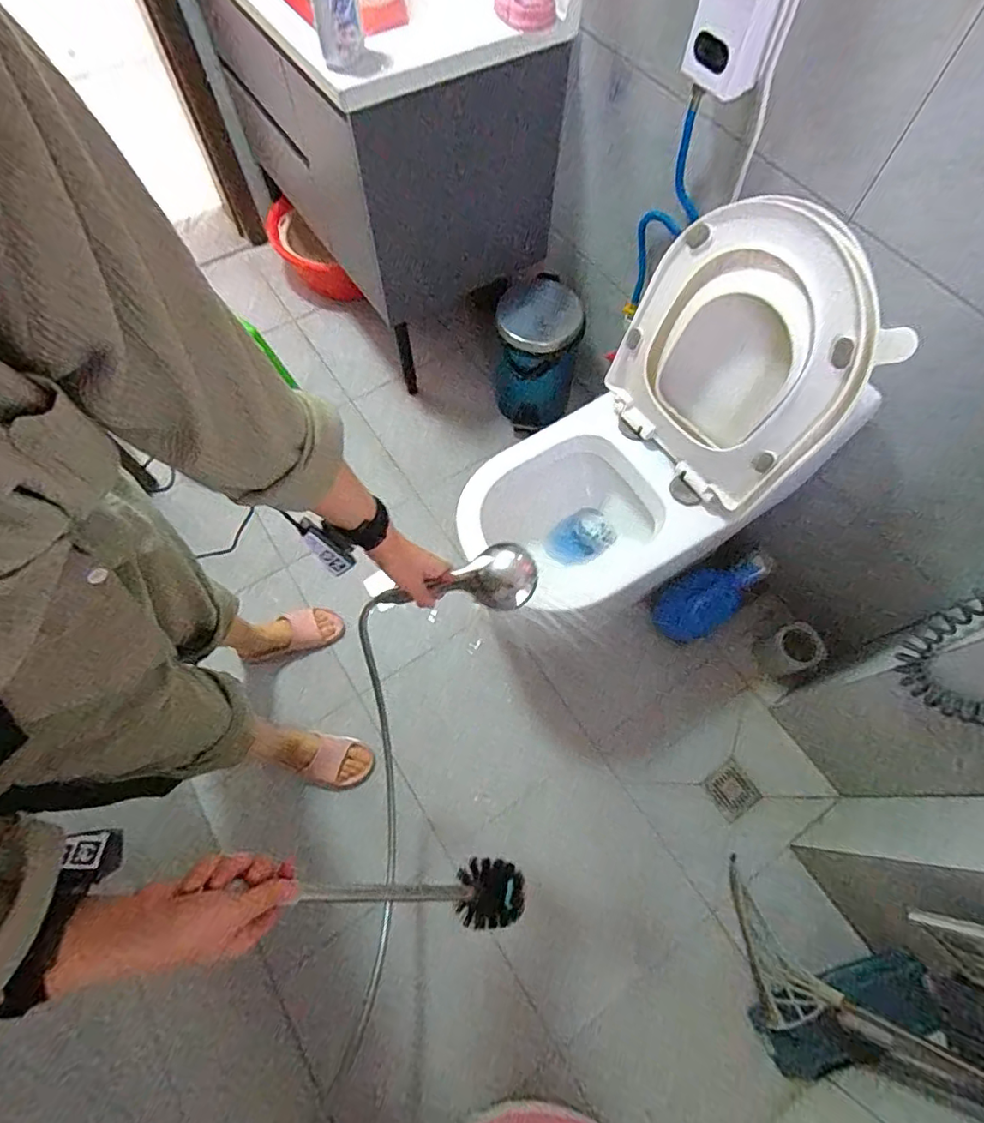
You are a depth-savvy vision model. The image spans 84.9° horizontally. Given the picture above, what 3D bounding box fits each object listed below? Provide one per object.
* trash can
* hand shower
[{"bbox_3d":[0.125,-0.566,1.479,0.236,0.356,0.253,-28,69,-14],"label":"trash can"},{"bbox_3d":[-0.055,0.025,0.697,0.231,0.049,0.090,-9,62,26],"label":"hand shower"}]

